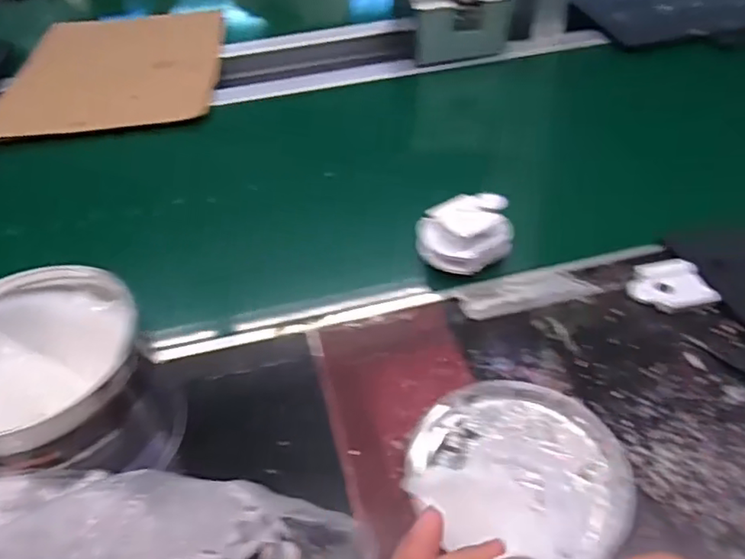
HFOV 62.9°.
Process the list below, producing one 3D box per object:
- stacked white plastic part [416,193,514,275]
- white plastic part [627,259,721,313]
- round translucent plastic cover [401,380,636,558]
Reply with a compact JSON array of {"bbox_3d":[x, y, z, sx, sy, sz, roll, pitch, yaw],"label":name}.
[{"bbox_3d":[0.081,-0.036,0.518,0.079,0.043,0.056,-21,47,-15],"label":"stacked white plastic part"},{"bbox_3d":[0.235,0.004,0.484,0.058,0.011,0.049,-6,44,-1],"label":"white plastic part"},{"bbox_3d":[0.090,0.112,0.379,0.130,0.023,0.116,5,45,10],"label":"round translucent plastic cover"}]

